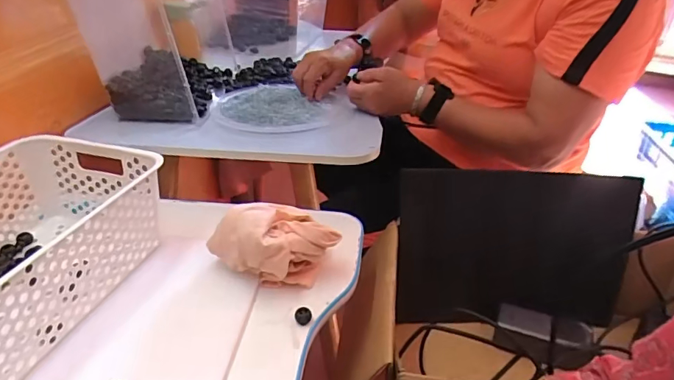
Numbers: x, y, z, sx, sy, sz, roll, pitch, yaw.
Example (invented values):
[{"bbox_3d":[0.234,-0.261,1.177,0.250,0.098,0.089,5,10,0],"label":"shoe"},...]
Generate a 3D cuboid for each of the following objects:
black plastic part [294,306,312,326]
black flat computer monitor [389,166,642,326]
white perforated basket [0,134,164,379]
[{"bbox_3d":[-0.035,0.132,0.492,0.018,0.013,0.017,0,32,0],"label":"black plastic part"},{"bbox_3d":[0.258,0.090,0.711,0.325,0.243,0.034,2,17,4],"label":"black flat computer monitor"},{"bbox_3d":[-0.335,0.062,0.482,0.204,0.108,0.292,10,33,14],"label":"white perforated basket"}]

